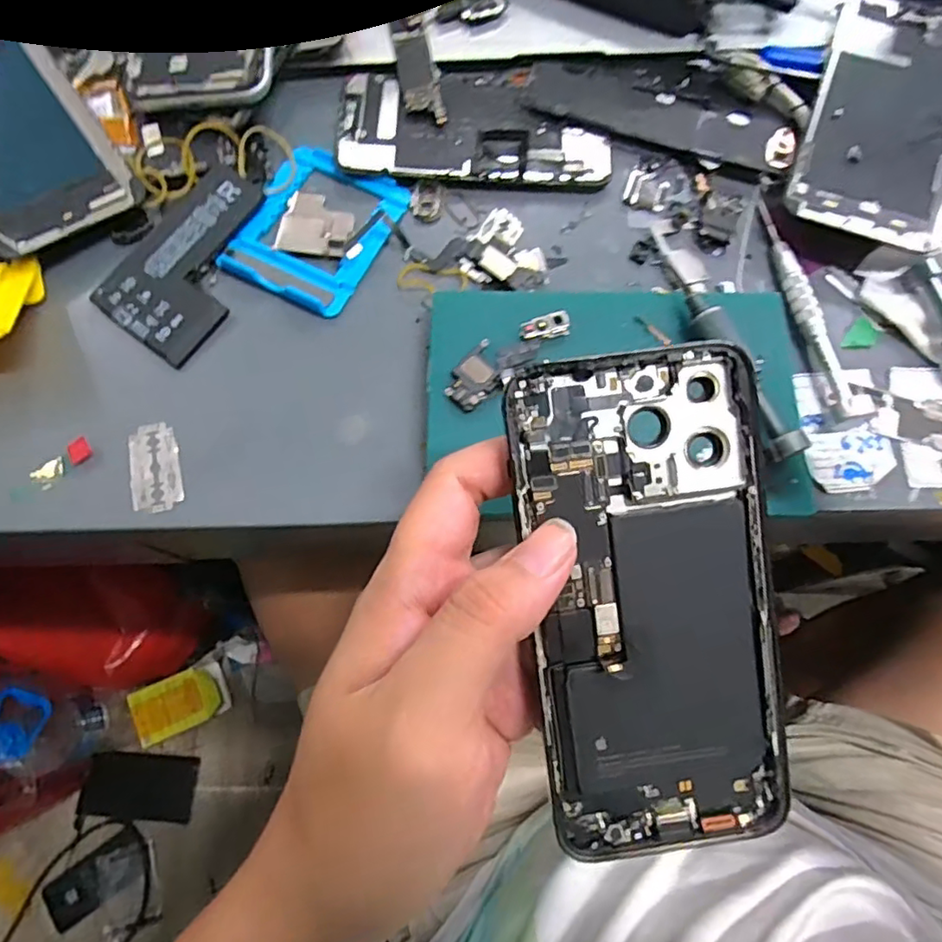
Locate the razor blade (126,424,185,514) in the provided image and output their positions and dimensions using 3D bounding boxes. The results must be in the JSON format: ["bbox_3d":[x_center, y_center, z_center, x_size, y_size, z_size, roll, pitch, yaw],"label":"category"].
[{"bbox_3d":[-0.144,-0.002,0.269,0.023,0.004,0.042,-17,74,-6],"label":"razor blade"}]

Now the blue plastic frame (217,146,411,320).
[{"bbox_3d":[-0.078,-0.125,0.299,0.069,0.012,0.084,26,74,6],"label":"blue plastic frame"}]

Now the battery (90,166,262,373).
[{"bbox_3d":[-0.137,-0.106,0.293,0.060,0.005,0.097,33,79,5],"label":"battery"}]

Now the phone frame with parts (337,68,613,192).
[{"bbox_3d":[0.002,-0.189,0.316,0.142,0.017,0.075,3,73,0],"label":"phone frame with parts"}]

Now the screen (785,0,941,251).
[{"bbox_3d":[0.219,-0.184,0.307,0.076,0.007,0.157,21,75,7],"label":"screen"}]

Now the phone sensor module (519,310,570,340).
[{"bbox_3d":[0.034,-0.066,0.270,0.023,0.005,0.010,-11,73,-5],"label":"phone sensor module"}]

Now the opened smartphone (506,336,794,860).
[{"bbox_3d":[0.057,0.043,0.188,0.076,0.008,0.157,-7,94,-3],"label":"opened smartphone"}]

